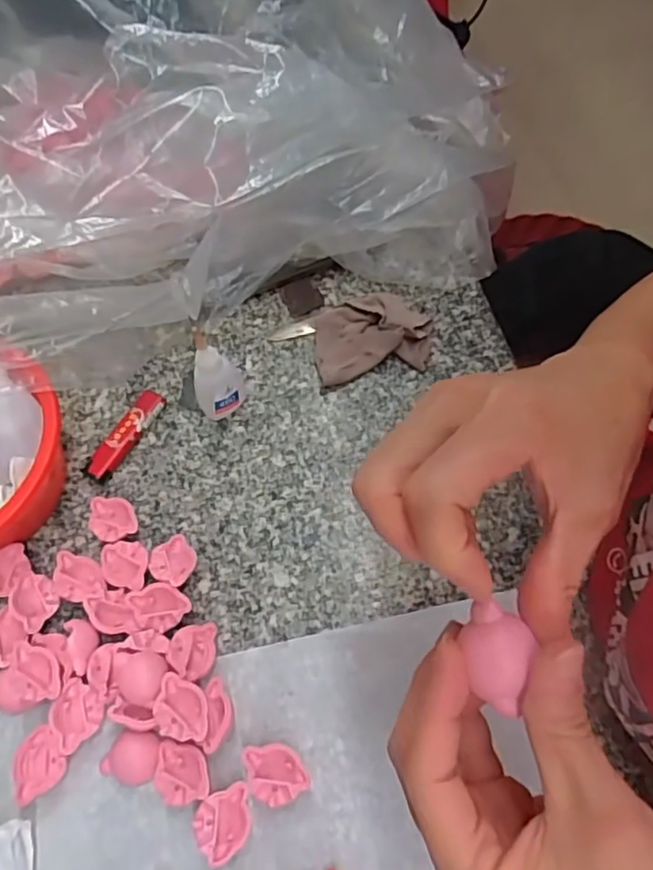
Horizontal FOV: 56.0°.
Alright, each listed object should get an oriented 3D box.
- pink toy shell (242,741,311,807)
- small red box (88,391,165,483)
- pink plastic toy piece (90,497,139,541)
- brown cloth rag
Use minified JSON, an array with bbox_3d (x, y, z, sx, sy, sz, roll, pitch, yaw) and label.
[{"bbox_3d":[-0.026,0.184,0.336,0.032,0.014,0.030,-1,63,2],"label":"pink toy shell"},{"bbox_3d":[-0.143,0.000,0.439,0.018,0.012,0.074,27,67,16],"label":"small red box"},{"bbox_3d":[-0.139,0.056,0.406,0.030,0.015,0.029,-1,63,2],"label":"pink plastic toy piece"},{"bbox_3d":[0.034,-0.077,0.463,0.087,0.025,0.067,-10,63,-2],"label":"brown cloth rag"}]

